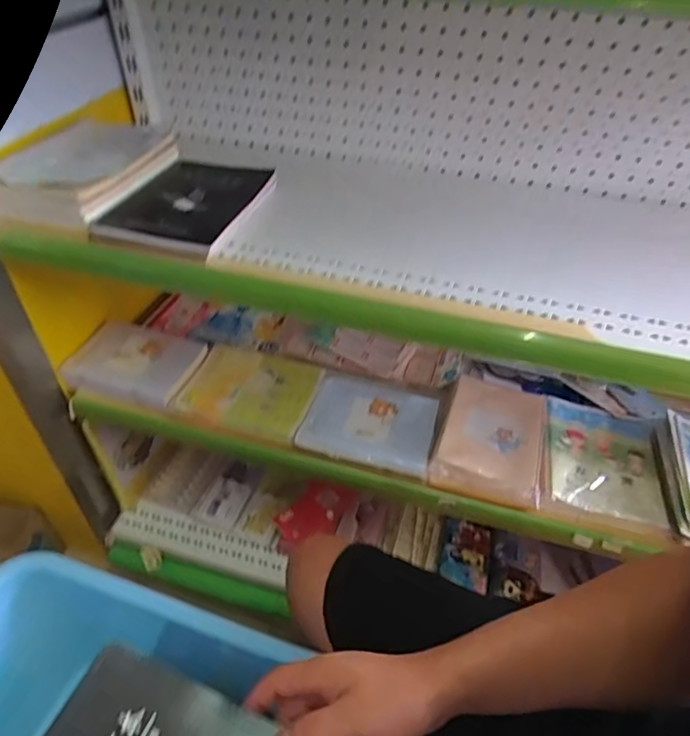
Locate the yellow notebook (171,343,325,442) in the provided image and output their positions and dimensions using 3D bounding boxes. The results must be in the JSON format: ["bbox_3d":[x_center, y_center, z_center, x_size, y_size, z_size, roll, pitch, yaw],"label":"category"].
[{"bbox_3d":[-0.138,0.027,0.778,0.183,0.012,0.149,11,44,10],"label":"yellow notebook"}]

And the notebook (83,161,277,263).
[{"bbox_3d":[-0.180,-0.198,0.628,0.144,0.019,0.209,13,44,12],"label":"notebook"}]

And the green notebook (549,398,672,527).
[{"bbox_3d":[0.345,0.115,0.707,0.138,0.015,0.179,11,44,10],"label":"green notebook"}]

